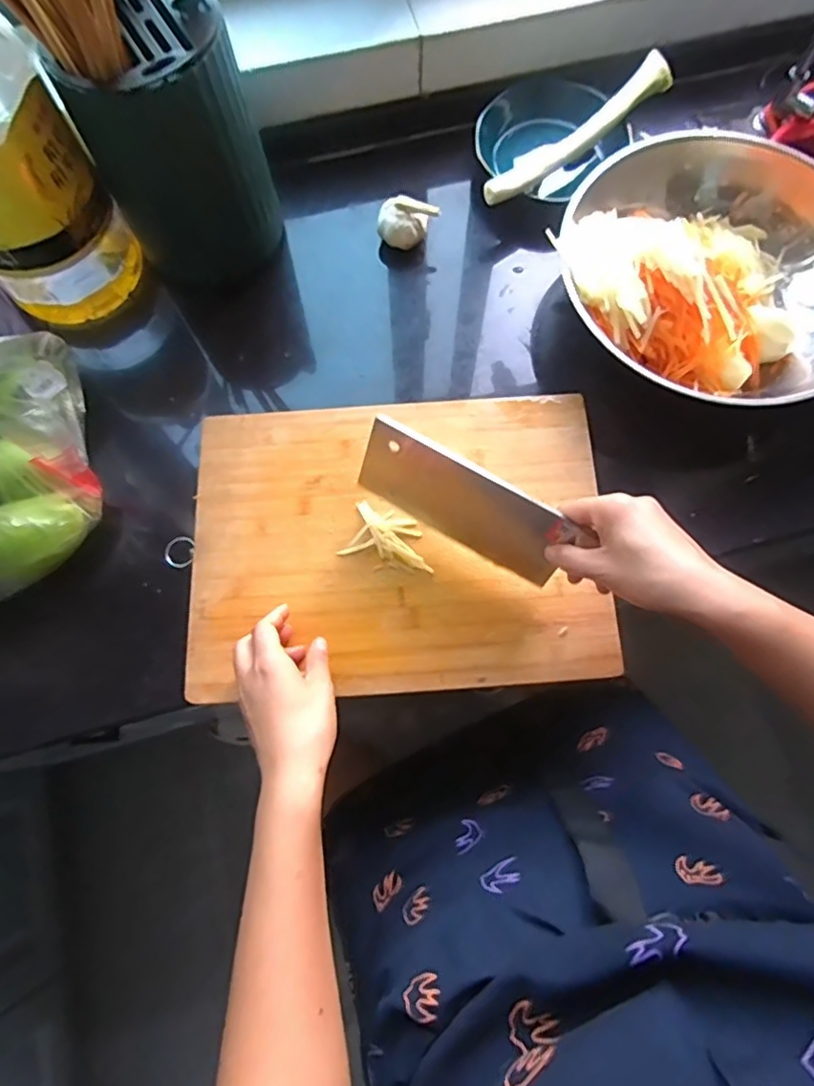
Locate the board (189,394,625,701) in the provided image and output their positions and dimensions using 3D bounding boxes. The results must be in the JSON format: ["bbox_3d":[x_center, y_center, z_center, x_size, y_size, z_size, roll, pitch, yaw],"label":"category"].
[{"bbox_3d":[-0.008,-0.004,0.521,0.361,0.019,0.263,-4,74,0],"label":"board"}]

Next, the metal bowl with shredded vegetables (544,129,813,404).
[{"bbox_3d":[0.304,-0.261,0.561,0.291,0.089,0.281,0,74,1],"label":"metal bowl with shredded vegetables"}]

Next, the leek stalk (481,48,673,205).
[{"bbox_3d":[0.187,-0.446,0.628,0.268,0.027,0.038,-41,77,-10],"label":"leek stalk"}]

